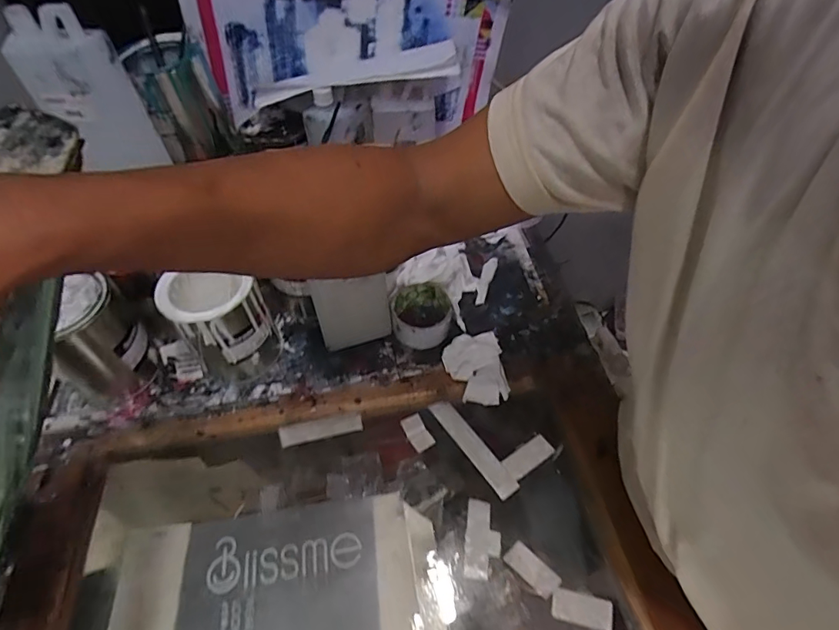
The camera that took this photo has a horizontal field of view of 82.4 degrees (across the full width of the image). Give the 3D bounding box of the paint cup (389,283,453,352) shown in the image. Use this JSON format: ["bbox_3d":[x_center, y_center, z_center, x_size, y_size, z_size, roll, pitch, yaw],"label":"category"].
[{"bbox_3d":[0.003,-0.002,0.679,0.082,0.048,0.090,0,51,0],"label":"paint cup"}]

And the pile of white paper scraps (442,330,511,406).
[{"bbox_3d":[0.075,0.067,0.640,0.078,0.026,0.101,-5,51,-4],"label":"pile of white paper scraps"}]

